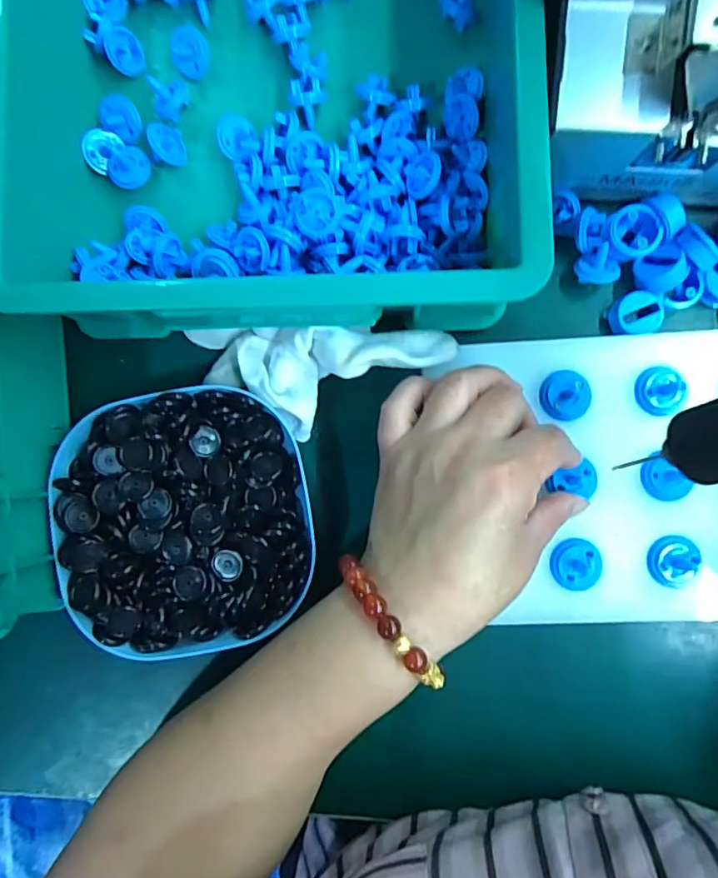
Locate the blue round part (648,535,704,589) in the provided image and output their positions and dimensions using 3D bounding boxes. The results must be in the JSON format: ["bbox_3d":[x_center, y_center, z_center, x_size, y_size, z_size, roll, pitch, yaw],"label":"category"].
[{"bbox_3d":[0.161,0.063,0.273,0.024,0.007,0.026,0,88,4],"label":"blue round part"}]

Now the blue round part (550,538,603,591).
[{"bbox_3d":[0.113,0.065,0.278,0.025,0.007,0.025,0,88,4],"label":"blue round part"}]

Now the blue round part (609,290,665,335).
[{"bbox_3d":[0.154,-0.069,0.298,0.025,0.011,0.024,0,88,4],"label":"blue round part"}]

